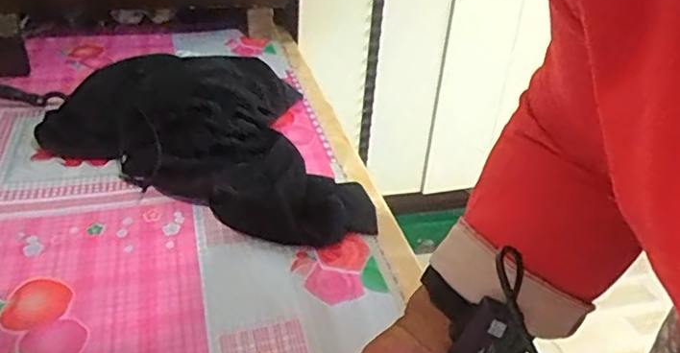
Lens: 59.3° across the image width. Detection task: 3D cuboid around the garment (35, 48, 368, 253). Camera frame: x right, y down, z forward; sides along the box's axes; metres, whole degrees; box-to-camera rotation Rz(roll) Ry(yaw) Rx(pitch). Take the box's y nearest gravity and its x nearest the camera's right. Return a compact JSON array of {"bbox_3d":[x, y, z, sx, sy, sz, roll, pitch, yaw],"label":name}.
[{"bbox_3d":[-0.153,-0.082,0.922,0.507,0.093,0.339,17,36,21],"label":"garment"}]

